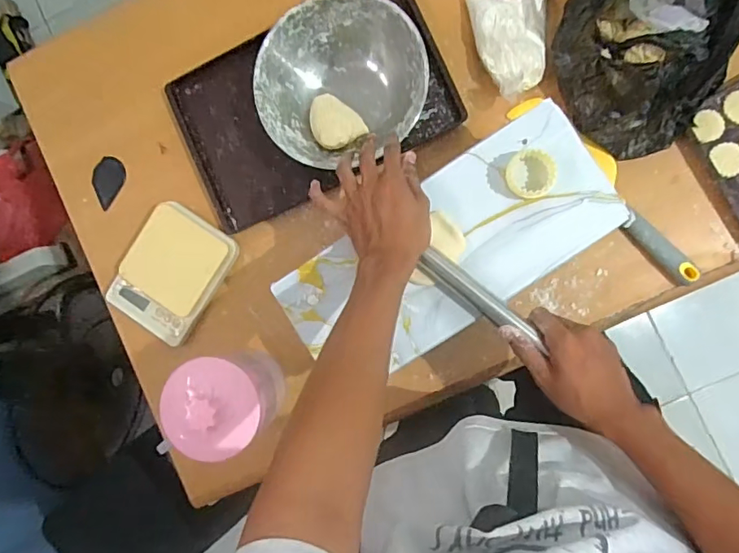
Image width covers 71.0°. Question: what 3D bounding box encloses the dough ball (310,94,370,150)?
[{"bbox_3d":[-0.049,-0.212,0.708,0.062,0.029,0.081,-35,85,6],"label":"dough ball"}]

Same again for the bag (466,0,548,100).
[{"bbox_3d":[0.186,-0.311,0.672,0.102,0.047,0.155,-5,89,8],"label":"bag"}]

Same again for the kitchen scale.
[{"bbox_3d":[-0.284,-0.004,0.749,0.133,0.041,0.178,33,94,7],"label":"kitchen scale"}]

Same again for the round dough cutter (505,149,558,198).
[{"bbox_3d":[0.172,-0.109,0.548,0.054,0.019,0.048,5,90,8],"label":"round dough cutter"}]

